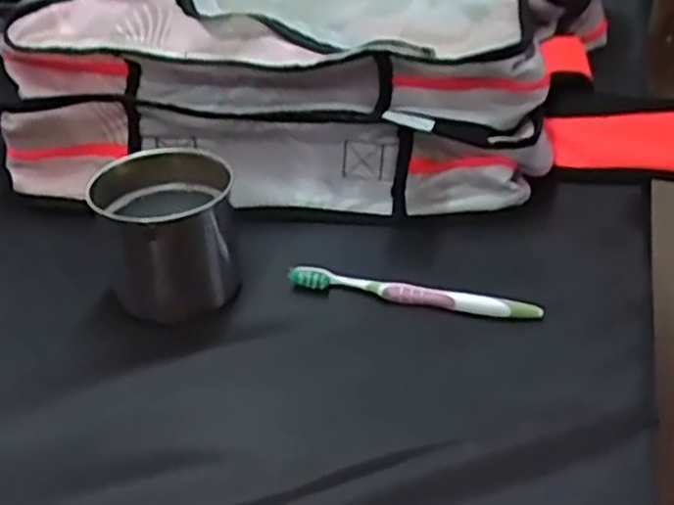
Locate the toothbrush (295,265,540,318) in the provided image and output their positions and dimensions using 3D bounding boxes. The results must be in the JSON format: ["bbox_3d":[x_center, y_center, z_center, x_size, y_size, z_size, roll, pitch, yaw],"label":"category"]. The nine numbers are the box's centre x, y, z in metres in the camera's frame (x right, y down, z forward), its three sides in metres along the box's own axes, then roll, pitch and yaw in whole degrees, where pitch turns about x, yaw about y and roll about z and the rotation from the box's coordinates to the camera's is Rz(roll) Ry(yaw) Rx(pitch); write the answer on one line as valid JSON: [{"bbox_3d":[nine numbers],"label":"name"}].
[{"bbox_3d":[0.056,0.031,0.538,0.188,0.019,0.010,8,35,11],"label":"toothbrush"}]

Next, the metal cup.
[{"bbox_3d":[-0.129,-0.024,0.549,0.098,0.094,0.107,0,34,0],"label":"metal cup"}]

